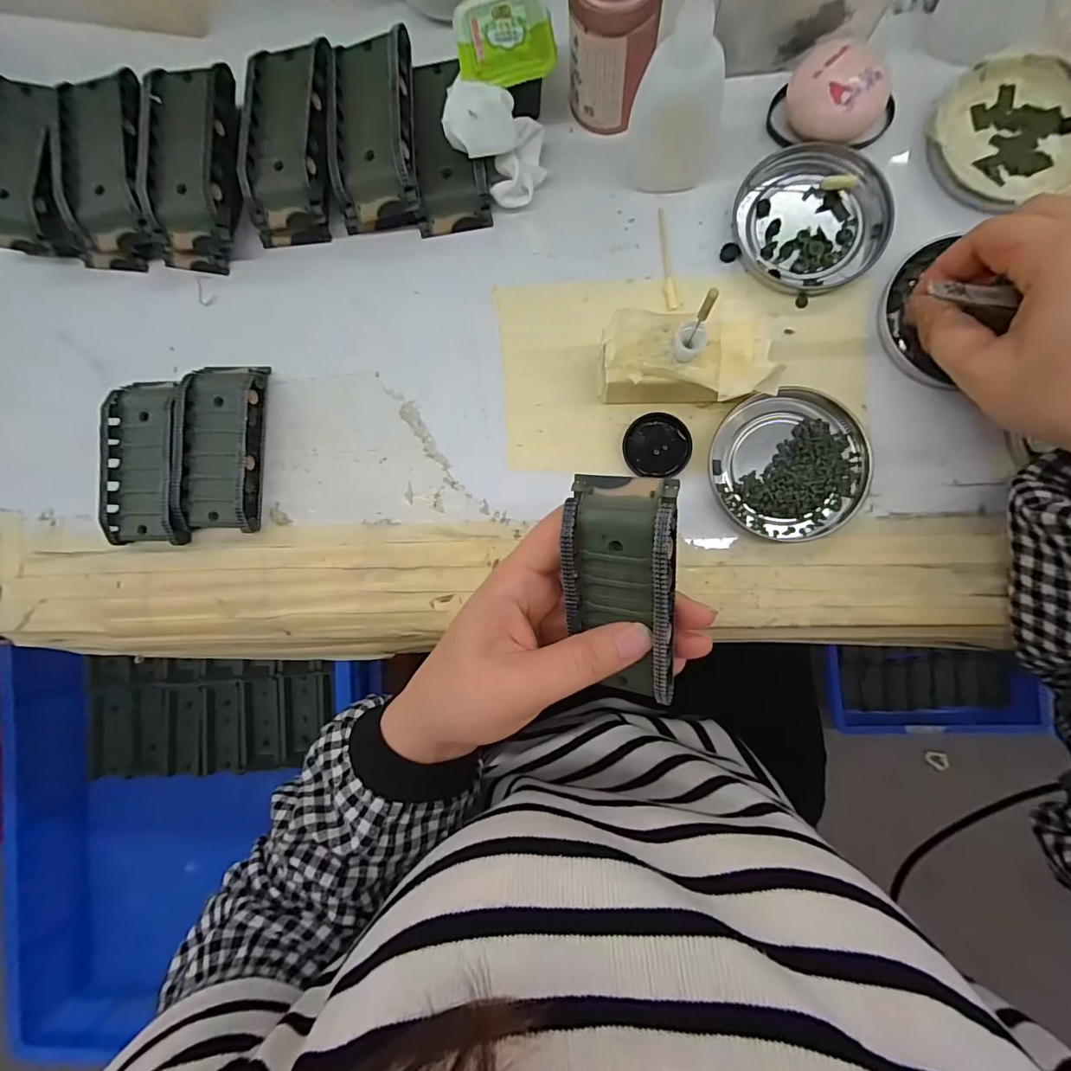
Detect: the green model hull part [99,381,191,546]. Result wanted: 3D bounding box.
[{"bbox_3d":[-0.226,-0.045,0.282,0.045,0.016,0.097,-1,87,5],"label":"green model hull part"}]

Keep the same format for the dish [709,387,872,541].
[{"bbox_3d":[0.134,-0.037,0.256,0.074,0.010,0.080,0,87,5],"label":"dish"}]

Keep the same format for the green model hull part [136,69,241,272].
[{"bbox_3d":[-0.193,-0.212,0.283,0.054,0.035,0.099,6,88,5],"label":"green model hull part"}]

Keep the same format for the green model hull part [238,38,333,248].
[{"bbox_3d":[-0.137,-0.224,0.280,0.051,0.034,0.096,1,87,5],"label":"green model hull part"}]

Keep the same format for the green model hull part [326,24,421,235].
[{"bbox_3d":[-0.088,-0.227,0.272,0.047,0.037,0.096,0,87,5],"label":"green model hull part"}]

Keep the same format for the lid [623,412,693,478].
[{"bbox_3d":[0.066,-0.048,0.264,0.035,0.006,0.034,0,87,5],"label":"lid"}]

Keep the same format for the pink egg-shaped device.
[{"bbox_3d":[0.158,-0.229,0.256,0.058,0.024,0.040,29,90,6],"label":"pink egg-shaped device"}]

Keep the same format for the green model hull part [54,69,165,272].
[{"bbox_3d":[-0.247,-0.214,0.287,0.056,0.034,0.094,-1,87,5],"label":"green model hull part"}]

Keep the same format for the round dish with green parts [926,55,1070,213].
[{"bbox_3d":[0.249,-0.212,0.255,0.079,0.010,0.073,-12,86,4],"label":"round dish with green parts"}]

